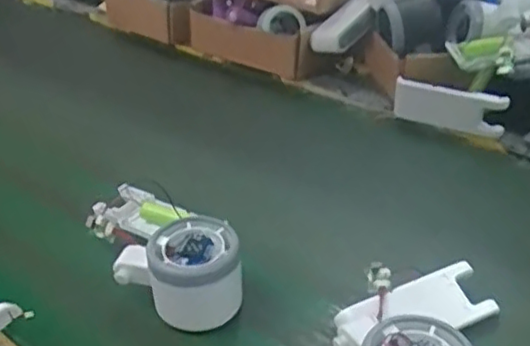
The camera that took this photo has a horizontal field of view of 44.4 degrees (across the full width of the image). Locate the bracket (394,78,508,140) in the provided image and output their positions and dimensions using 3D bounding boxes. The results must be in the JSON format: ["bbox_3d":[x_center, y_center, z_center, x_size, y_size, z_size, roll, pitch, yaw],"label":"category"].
[{"bbox_3d":[0.172,-0.060,0.607,0.101,0.041,0.019,14,35,23],"label":"bracket"}]

